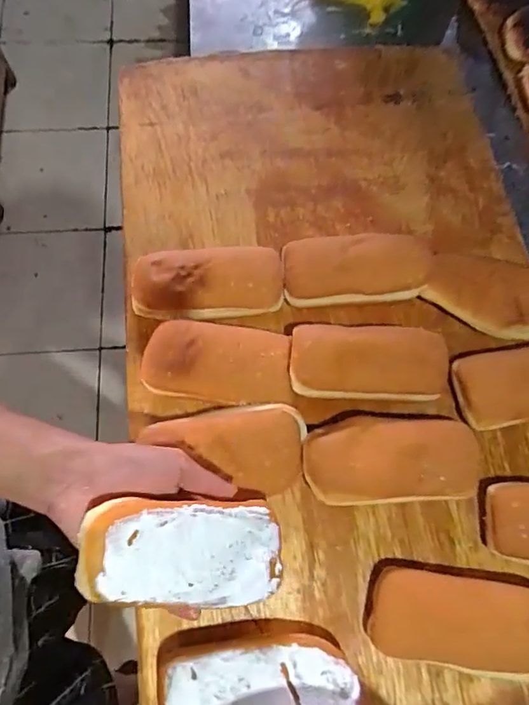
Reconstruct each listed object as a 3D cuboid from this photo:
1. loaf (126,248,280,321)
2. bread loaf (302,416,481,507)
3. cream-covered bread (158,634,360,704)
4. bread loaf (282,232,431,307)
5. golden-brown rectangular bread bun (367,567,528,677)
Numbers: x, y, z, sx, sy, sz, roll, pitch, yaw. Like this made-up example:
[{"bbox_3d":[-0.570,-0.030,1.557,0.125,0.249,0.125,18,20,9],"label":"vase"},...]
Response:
[{"bbox_3d":[-0.058,-0.067,0.501,0.151,0.044,0.075,-2,70,-3],"label":"loaf"},{"bbox_3d":[0.113,0.097,0.449,0.158,0.047,0.080,-3,70,-3],"label":"bread loaf"},{"bbox_3d":[-0.005,0.266,0.388,0.147,0.039,0.074,3,70,-2],"label":"cream-covered bread"},{"bbox_3d":[0.093,-0.087,0.513,0.151,0.046,0.075,-2,70,-3],"label":"bread loaf"},{"bbox_3d":[0.166,0.224,0.408,0.148,0.049,0.070,9,70,1],"label":"golden-brown rectangular bread bun"}]

